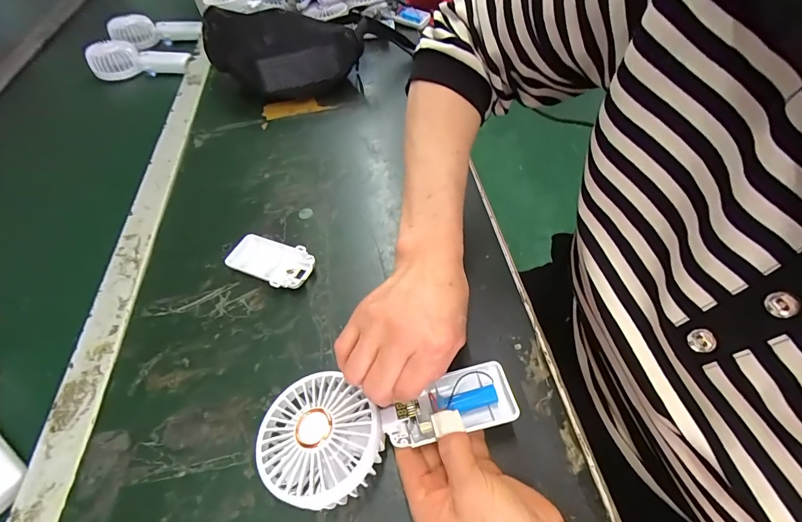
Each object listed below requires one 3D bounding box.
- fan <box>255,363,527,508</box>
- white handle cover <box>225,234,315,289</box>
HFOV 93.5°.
[{"bbox_3d":[-0.009,0.110,0.269,0.180,0.030,0.085,-11,53,-8],"label":"fan"},{"bbox_3d":[-0.138,0.002,0.403,0.095,0.017,0.049,18,56,17],"label":"white handle cover"}]

